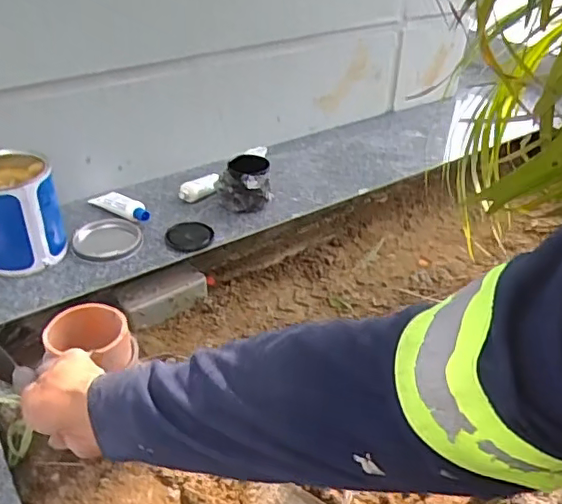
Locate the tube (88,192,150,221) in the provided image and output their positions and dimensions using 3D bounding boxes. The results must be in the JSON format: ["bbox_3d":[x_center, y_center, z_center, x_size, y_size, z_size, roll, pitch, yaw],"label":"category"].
[{"bbox_3d":[-0.230,-0.068,0.826,0.102,0.022,0.032,23,38,29],"label":"tube"}]

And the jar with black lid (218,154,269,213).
[{"bbox_3d":[-0.054,-0.098,0.840,0.070,0.065,0.070,1,33,-1],"label":"jar with black lid"}]

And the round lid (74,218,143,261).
[{"bbox_3d":[-0.231,-0.018,0.766,0.084,0.012,0.094,-2,33,-7],"label":"round lid"}]

